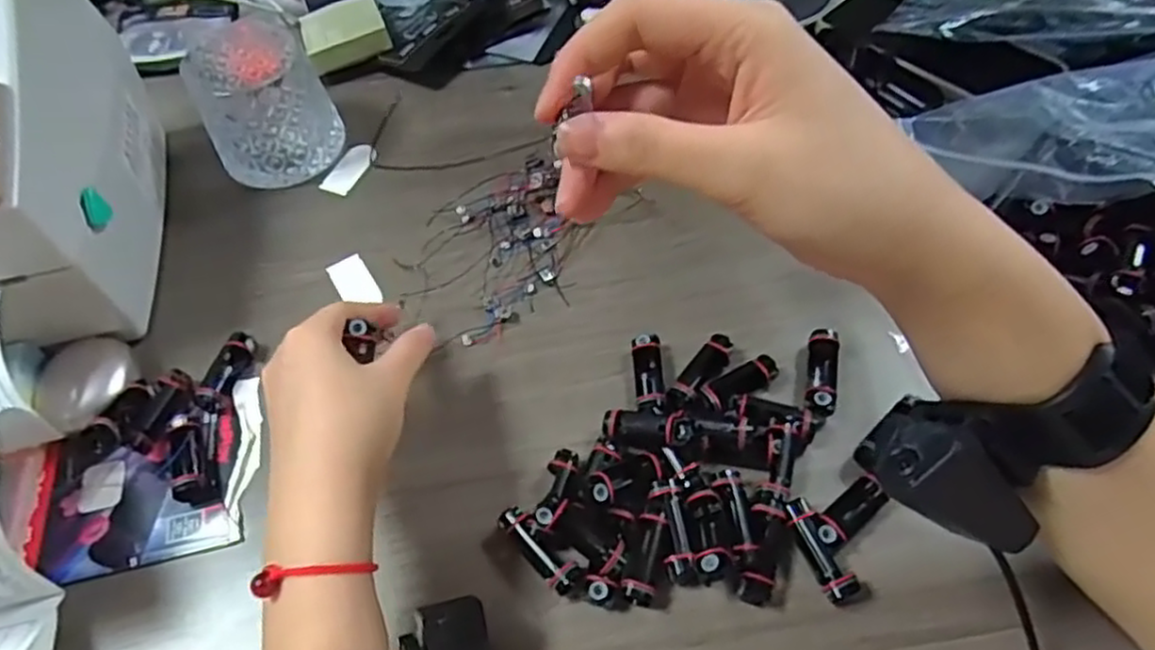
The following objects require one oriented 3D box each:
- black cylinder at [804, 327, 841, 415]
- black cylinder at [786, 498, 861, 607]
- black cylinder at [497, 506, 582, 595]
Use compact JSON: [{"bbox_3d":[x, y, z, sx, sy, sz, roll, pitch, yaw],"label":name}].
[{"bbox_3d":[0.138,0.027,0.403,0.018,0.012,0.054,9,58,8],"label":"black cylinder"},{"bbox_3d":[0.118,0.110,0.352,0.014,0.015,0.050,-20,59,-11],"label":"black cylinder"},{"bbox_3d":[-0.019,0.112,0.361,0.015,0.012,0.053,-37,63,-20],"label":"black cylinder"}]

